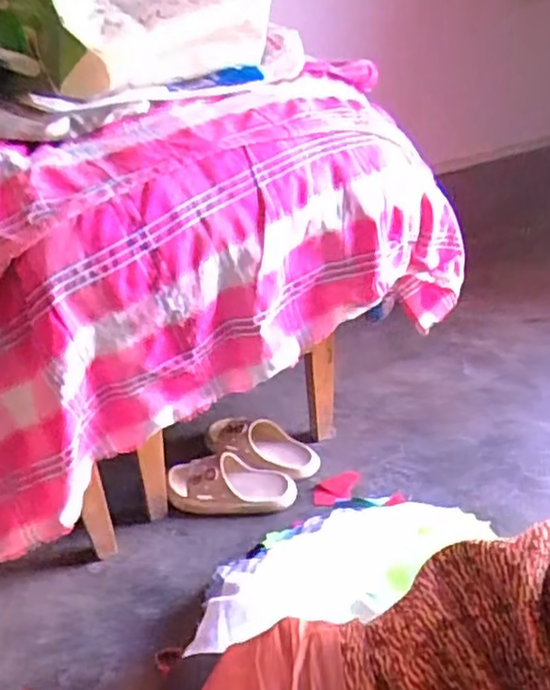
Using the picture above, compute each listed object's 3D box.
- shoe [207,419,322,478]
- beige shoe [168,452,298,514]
[{"bbox_3d":[-0.024,0.186,1.243,0.206,0.061,0.105,1,34,6],"label":"shoe"},{"bbox_3d":[-0.075,0.234,1.158,0.216,0.062,0.092,-3,34,0],"label":"beige shoe"}]

